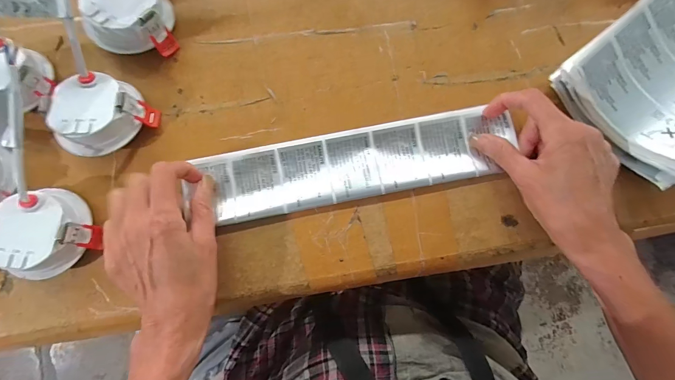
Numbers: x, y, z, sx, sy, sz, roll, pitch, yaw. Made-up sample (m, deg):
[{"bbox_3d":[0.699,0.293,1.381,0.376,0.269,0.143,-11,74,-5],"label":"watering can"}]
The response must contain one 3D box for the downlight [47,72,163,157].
[{"bbox_3d":[-0.199,-0.064,0.280,0.069,0.039,0.063,0,83,-2],"label":"downlight"}]

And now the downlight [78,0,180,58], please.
[{"bbox_3d":[-0.178,-0.155,0.292,0.066,0.037,0.067,3,83,-1],"label":"downlight"}]

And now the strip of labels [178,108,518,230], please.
[{"bbox_3d":[0.022,-0.024,0.296,0.262,0.007,0.061,-11,78,-3],"label":"strip of labels"}]

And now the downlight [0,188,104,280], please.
[{"bbox_3d":[-0.234,0.034,0.269,0.062,0.033,0.063,0,83,-2],"label":"downlight"}]

